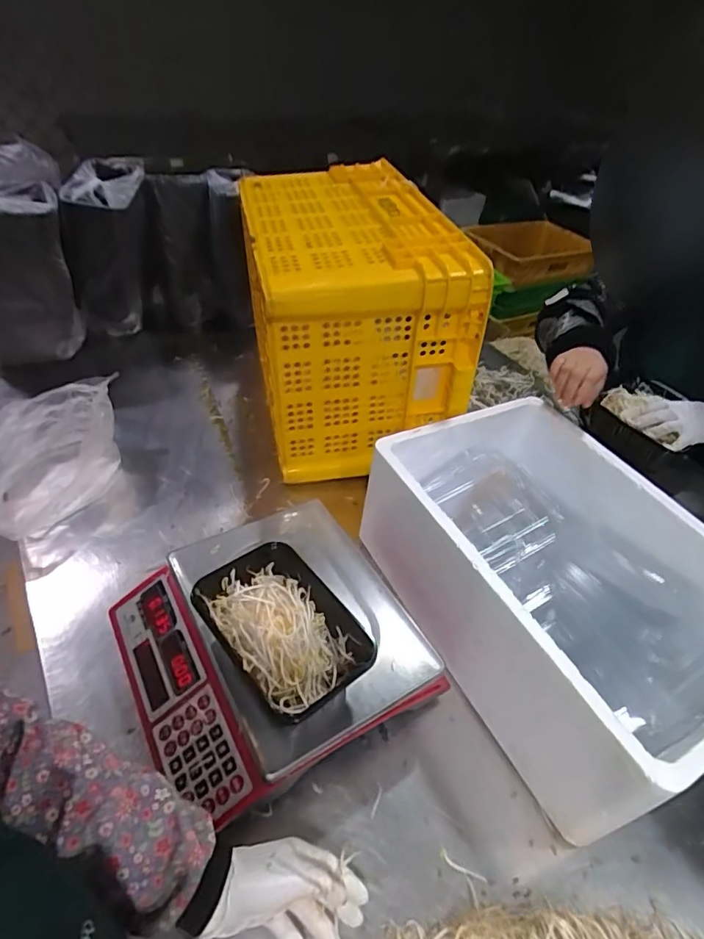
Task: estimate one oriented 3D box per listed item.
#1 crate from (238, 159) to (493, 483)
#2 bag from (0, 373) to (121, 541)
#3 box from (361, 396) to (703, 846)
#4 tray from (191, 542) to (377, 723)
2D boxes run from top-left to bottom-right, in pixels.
[{"bbox_3d":[-0.021,-0.291,0.964,0.340,0.377,0.524,-2,43,-9],"label":"crate"},{"bbox_3d":[-0.493,-0.004,0.798,0.223,0.128,0.267,-7,44,-14],"label":"bag"},{"bbox_3d":[0.258,0.126,0.669,0.336,0.165,0.489,-20,48,-26],"label":"box"},{"bbox_3d":[-0.074,0.168,0.535,0.124,0.053,0.179,-26,51,-31],"label":"tray"}]

